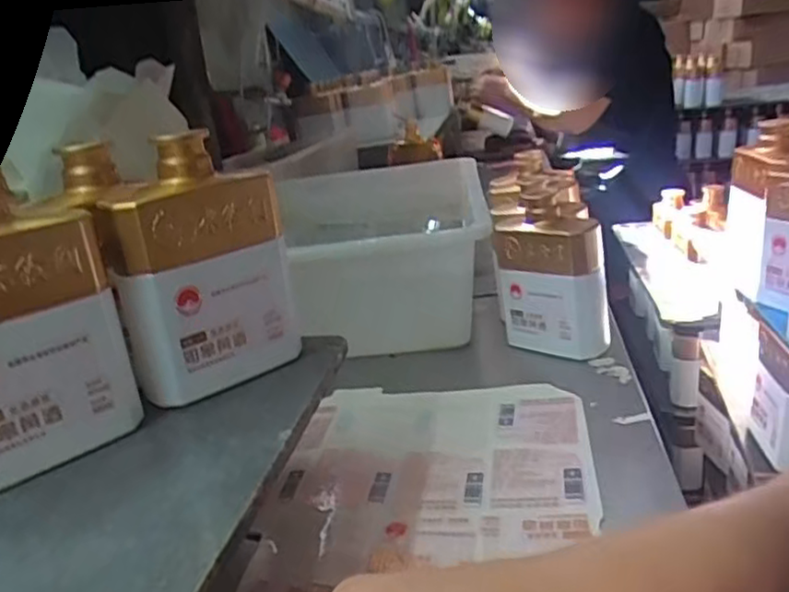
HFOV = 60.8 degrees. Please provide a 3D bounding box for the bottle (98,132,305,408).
[{"bbox_3d":[-0.127,-0.018,0.449,0.111,0.158,0.053,-20,24,-36],"label":"bottle"}]

